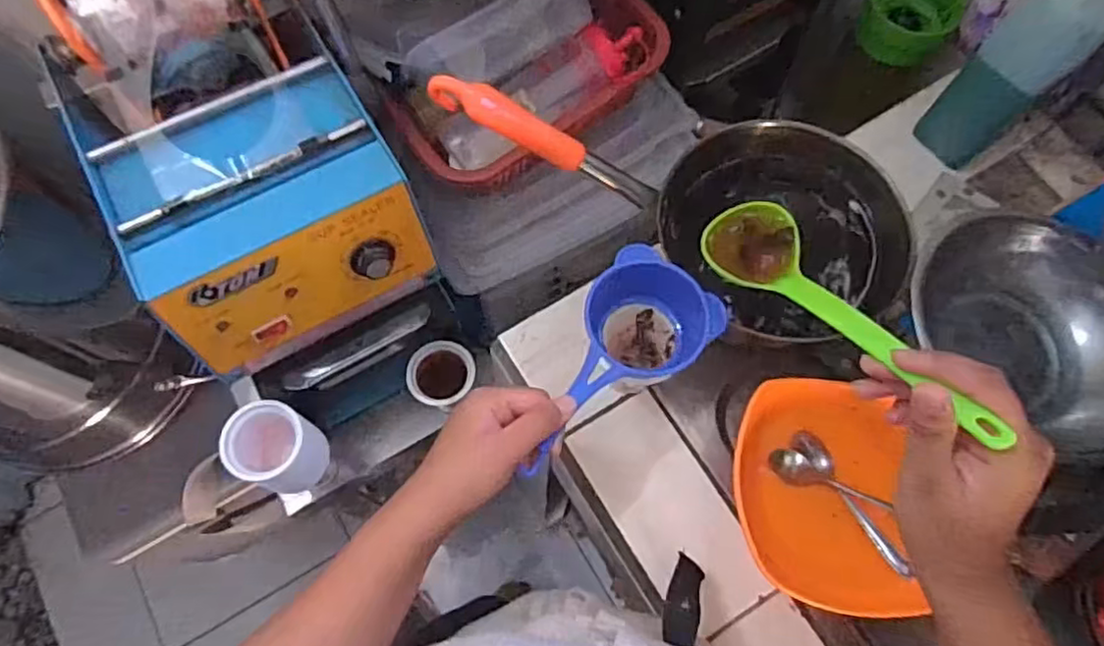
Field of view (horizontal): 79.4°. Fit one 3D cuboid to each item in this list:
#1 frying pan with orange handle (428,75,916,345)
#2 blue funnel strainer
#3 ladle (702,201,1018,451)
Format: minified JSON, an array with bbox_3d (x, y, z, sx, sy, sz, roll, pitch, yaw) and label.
[{"bbox_3d":[0.091,-0.097,0.518,0.374,0.090,0.153,16,68,-13],"label":"frying pan with orange handle"},{"bbox_3d":[0.036,0.028,0.481,0.168,0.053,0.086,-41,74,-15],"label":"blue funnel strainer"},{"bbox_3d":[0.161,-0.011,0.384,0.059,0.035,0.214,-19,36,-8],"label":"ladle"}]

